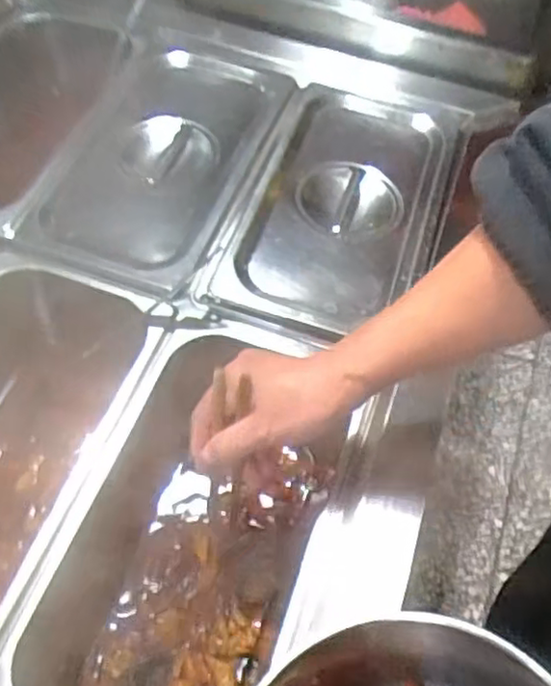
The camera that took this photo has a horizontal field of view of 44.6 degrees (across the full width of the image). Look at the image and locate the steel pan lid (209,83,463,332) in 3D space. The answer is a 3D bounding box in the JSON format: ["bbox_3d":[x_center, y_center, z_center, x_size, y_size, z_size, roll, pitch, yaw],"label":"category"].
[{"bbox_3d":[0.069,-0.140,0.647,0.169,0.023,0.324,17,57,7],"label":"steel pan lid"}]

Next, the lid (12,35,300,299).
[{"bbox_3d":[-0.109,-0.197,0.672,0.182,0.029,0.332,17,57,6],"label":"lid"}]

